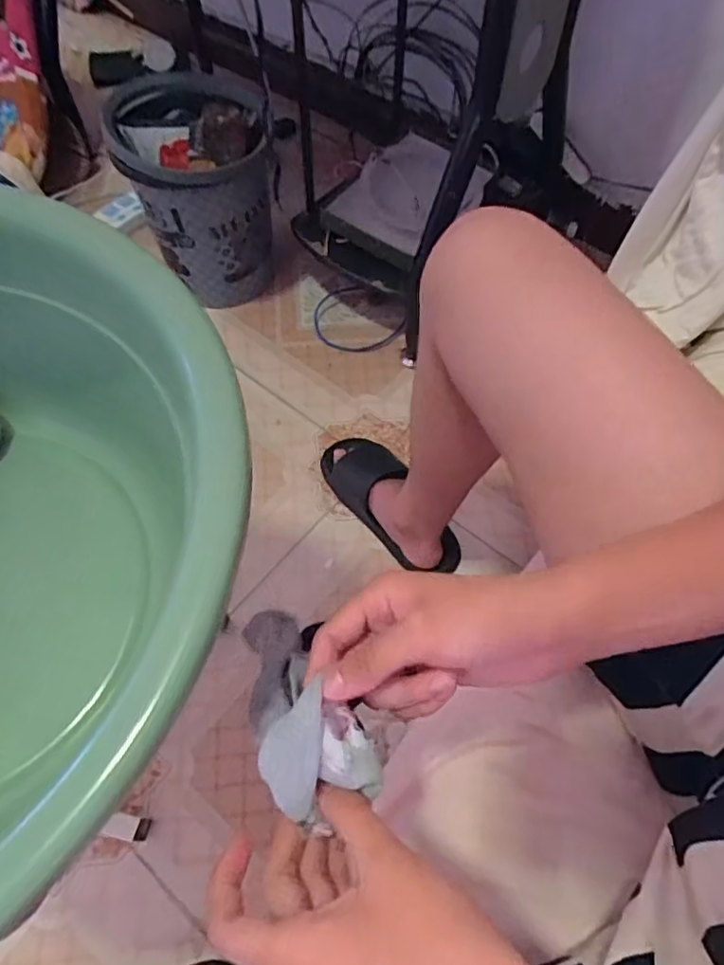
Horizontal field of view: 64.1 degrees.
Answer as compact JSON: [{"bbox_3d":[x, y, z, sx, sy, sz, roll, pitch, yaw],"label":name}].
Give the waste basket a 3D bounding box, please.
[{"bbox_3d":[-0.294,-0.530,1.091,0.247,0.310,0.263,-6,61,-4],"label":"waste basket"}]

